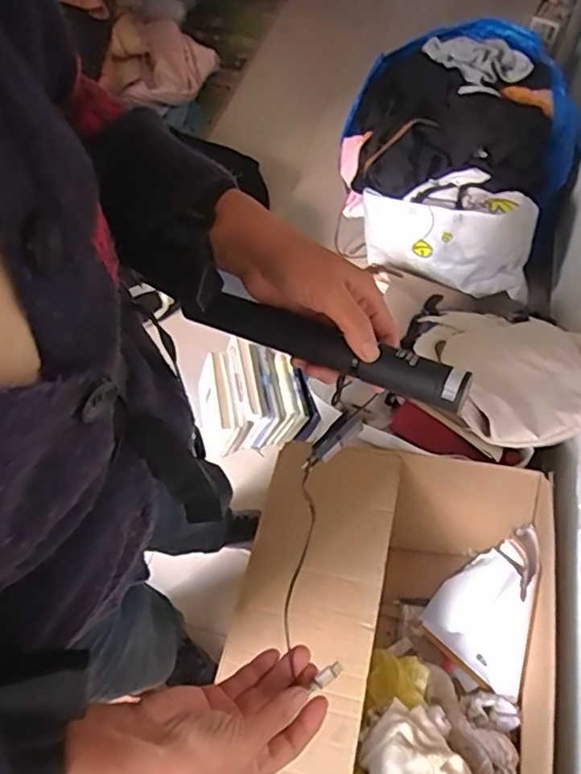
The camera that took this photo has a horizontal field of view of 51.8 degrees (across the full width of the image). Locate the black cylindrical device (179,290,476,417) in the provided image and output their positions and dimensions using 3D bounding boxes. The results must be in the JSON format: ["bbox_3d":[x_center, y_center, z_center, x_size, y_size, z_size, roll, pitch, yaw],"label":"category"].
[{"bbox_3d":[0.021,-0.031,0.435,0.216,0.024,0.025,20,61,24],"label":"black cylindrical device"}]

